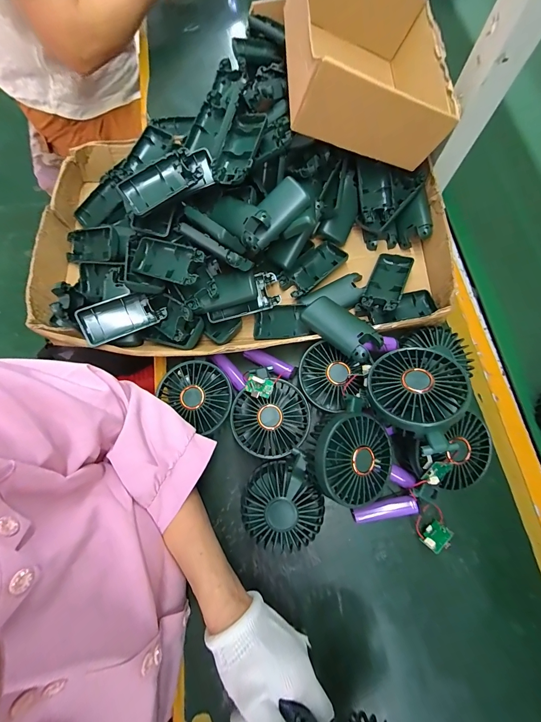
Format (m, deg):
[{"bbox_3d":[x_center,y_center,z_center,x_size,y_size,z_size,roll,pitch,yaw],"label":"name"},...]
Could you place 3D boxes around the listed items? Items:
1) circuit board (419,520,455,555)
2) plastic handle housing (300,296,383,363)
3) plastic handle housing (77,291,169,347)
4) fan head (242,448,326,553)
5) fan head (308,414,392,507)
[{"bbox_3d":[0.174,0.184,0.323,0.033,0.004,0.023,-26,36,-31],"label":"circuit board"},{"bbox_3d":[0.078,-0.037,0.345,0.041,0.014,0.090,-41,63,-11],"label":"plastic handle housing"},{"bbox_3d":[-0.175,-0.055,0.375,0.100,0.026,0.042,-26,74,-23],"label":"plastic handle housing"},{"bbox_3d":[0.013,0.155,0.328,0.080,0.058,0.090,-24,75,-6],"label":"fan head"},{"bbox_3d":[0.078,0.096,0.308,0.089,0.040,0.089,-20,93,-25],"label":"fan head"}]

